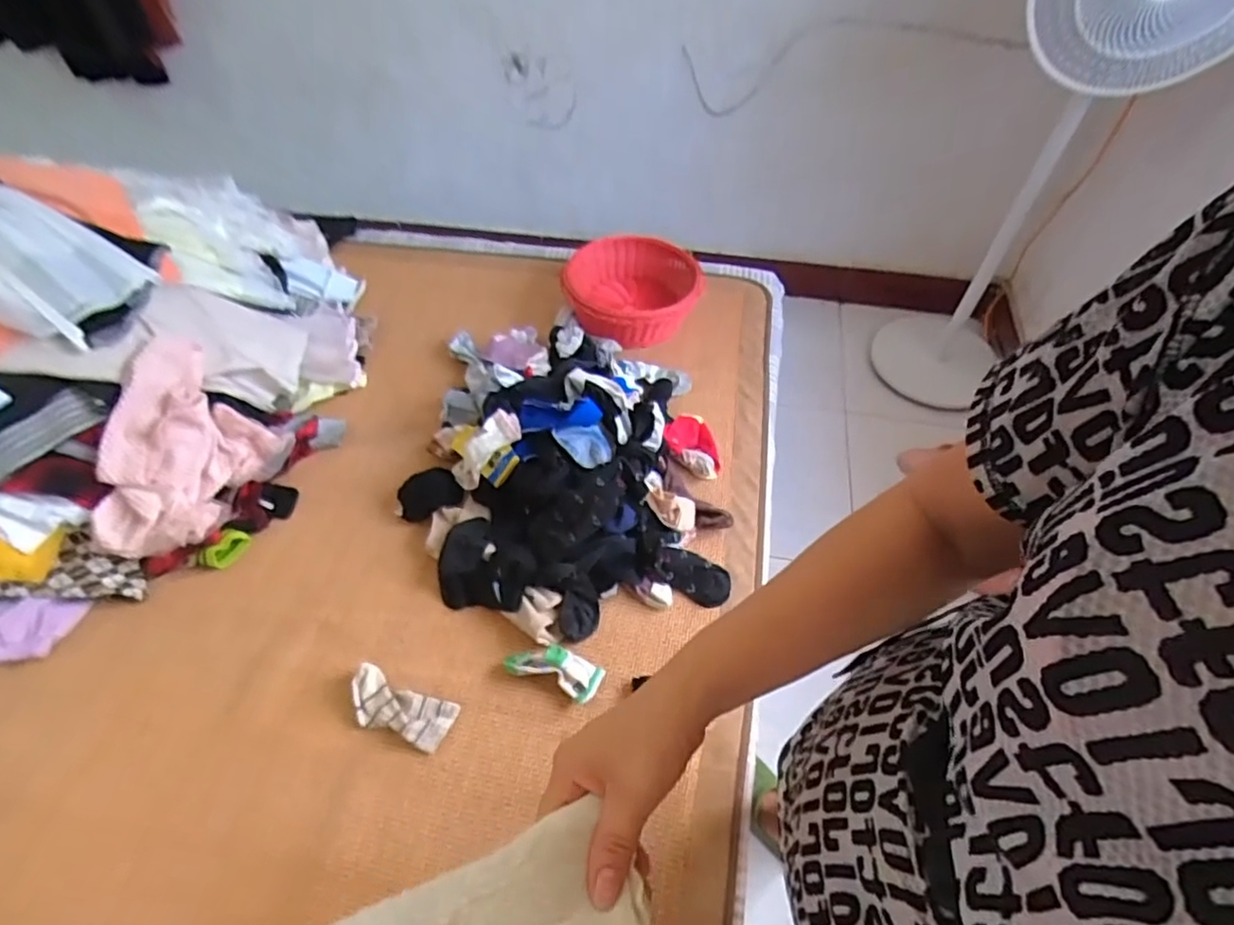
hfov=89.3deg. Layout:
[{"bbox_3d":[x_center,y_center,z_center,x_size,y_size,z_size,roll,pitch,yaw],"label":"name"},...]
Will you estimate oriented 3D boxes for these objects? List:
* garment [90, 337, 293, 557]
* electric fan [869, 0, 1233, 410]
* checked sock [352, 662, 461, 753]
[{"bbox_3d":[-0.692,-0.012,0.975,0.198,0.177,0.295,16,54,12],"label":"garment"},{"bbox_3d":[0.921,-0.583,1.366,0.376,1.170,0.373,31,58,22],"label":"electric fan"},{"bbox_3d":[-0.290,0.326,0.831,0.147,0.021,0.066,17,54,13],"label":"checked sock"}]

